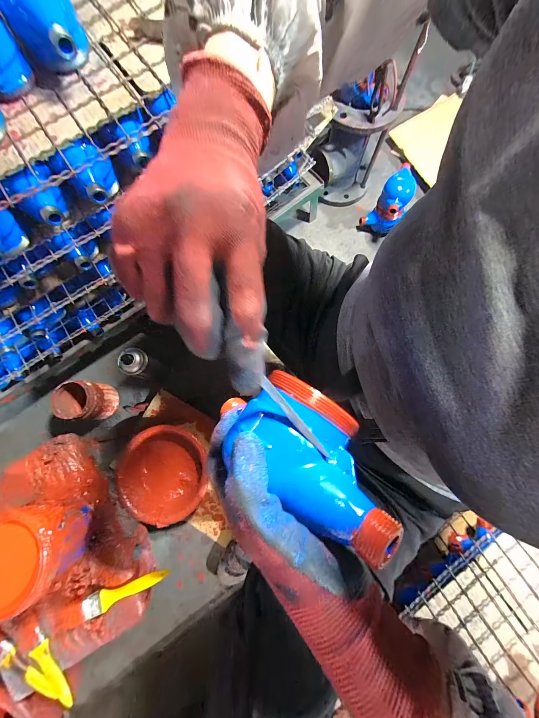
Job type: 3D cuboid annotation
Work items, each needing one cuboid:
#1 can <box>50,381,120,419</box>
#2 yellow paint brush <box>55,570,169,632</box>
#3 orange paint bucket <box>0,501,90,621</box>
[{"bbox_3d":[-0.480,0.111,0.673,0.107,0.114,0.096,3,78,0],"label":"can"},{"bbox_3d":[-0.294,0.444,0.476,0.192,0.022,0.036,-13,78,-17],"label":"yellow paint brush"},{"bbox_3d":[-0.408,0.325,0.436,0.140,0.123,0.130,0,78,0],"label":"orange paint bucket"}]

